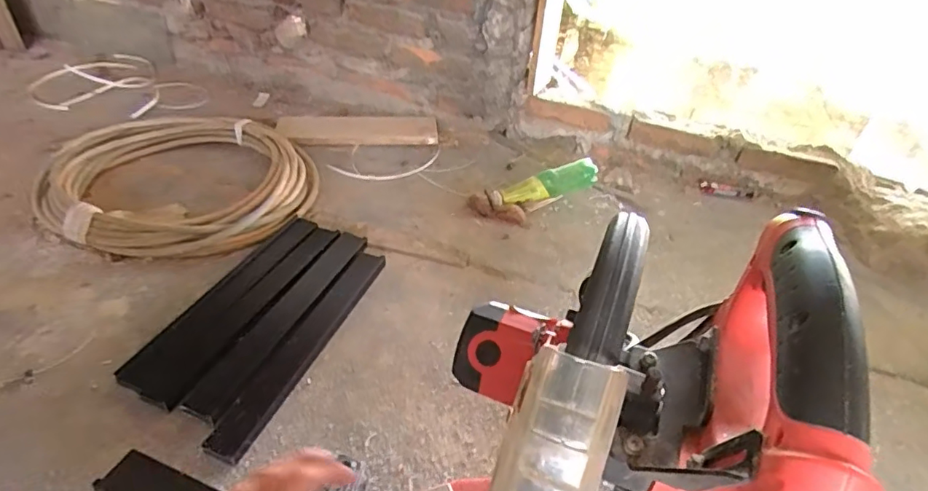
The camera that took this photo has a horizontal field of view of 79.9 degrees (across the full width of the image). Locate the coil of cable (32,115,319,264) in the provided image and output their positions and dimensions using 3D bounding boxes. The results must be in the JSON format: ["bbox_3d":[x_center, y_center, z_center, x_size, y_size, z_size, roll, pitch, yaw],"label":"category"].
[{"bbox_3d":[-0.529,-0.127,1.033,0.494,0.048,0.404,9,39,4],"label":"coil of cable"}]

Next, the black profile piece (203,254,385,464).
[{"bbox_3d":[-0.217,0.125,0.781,0.051,0.020,0.392,17,40,13],"label":"black profile piece"}]

